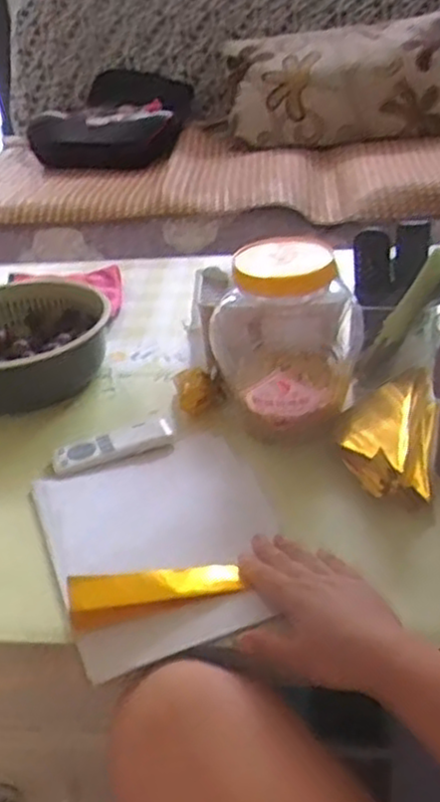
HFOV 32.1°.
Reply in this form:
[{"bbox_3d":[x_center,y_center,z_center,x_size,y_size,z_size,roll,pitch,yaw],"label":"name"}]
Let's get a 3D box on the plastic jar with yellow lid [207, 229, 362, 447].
[{"bbox_3d":[0.062,-0.066,0.764,0.139,0.170,0.129,-4,33,3],"label":"plastic jar with yellow lid"}]

